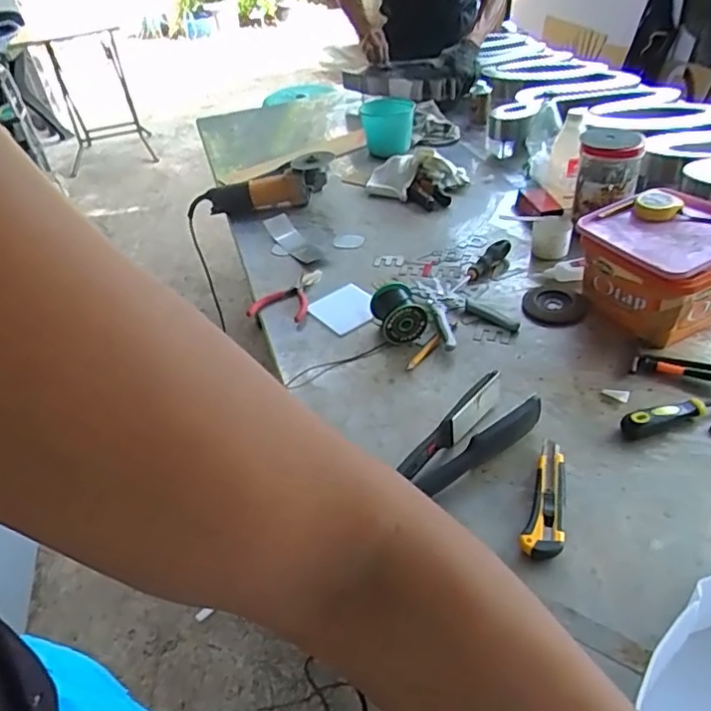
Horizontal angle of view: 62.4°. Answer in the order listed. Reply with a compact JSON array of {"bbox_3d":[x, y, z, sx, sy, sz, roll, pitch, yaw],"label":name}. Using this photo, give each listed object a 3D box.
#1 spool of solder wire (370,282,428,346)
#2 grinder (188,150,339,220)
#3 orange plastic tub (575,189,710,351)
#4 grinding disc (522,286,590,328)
[{"bbox_3d":[0.065,-0.067,0.923,0.067,0.067,0.085,-20,42,-16],"label":"spool of solder wire"},{"bbox_3d":[-0.201,-0.366,1.289,0.307,0.108,0.085,-12,40,-7],"label":"grinder"},{"bbox_3d":[0.469,-0.139,0.901,0.192,0.140,0.206,-22,43,-19],"label":"orange plastic tub"},{"bbox_3d":[0.323,-0.084,0.950,0.099,0.018,0.105,-3,40,3],"label":"grinding disc"}]

